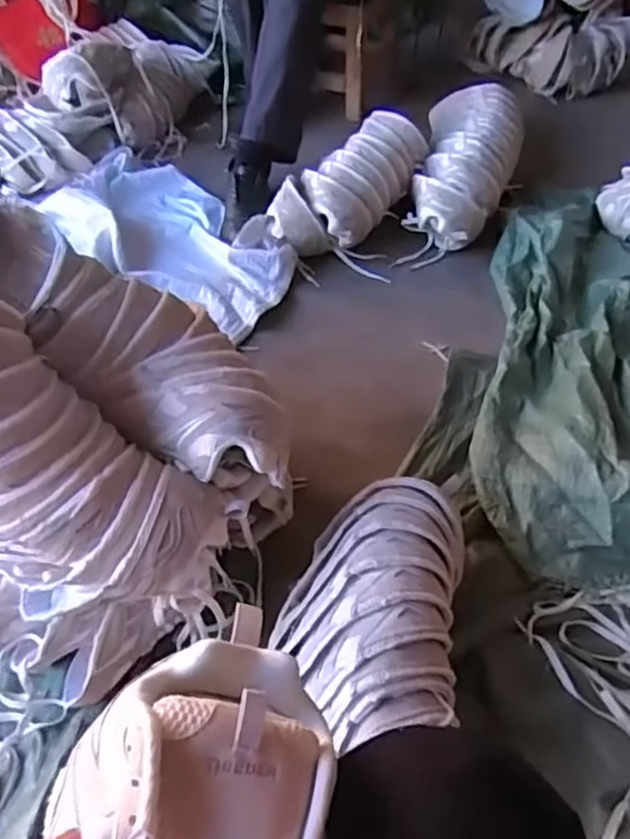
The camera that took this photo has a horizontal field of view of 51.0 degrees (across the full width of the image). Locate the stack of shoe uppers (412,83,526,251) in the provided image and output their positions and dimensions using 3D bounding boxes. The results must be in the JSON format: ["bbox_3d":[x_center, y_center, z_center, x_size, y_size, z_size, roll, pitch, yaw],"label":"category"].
[{"bbox_3d":[0.333,-0.557,1.411,0.209,0.135,0.562,8,50,9],"label":"stack of shoe uppers"}]

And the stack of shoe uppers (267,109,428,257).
[{"bbox_3d":[0.069,-0.472,1.313,0.180,0.123,0.371,26,55,23],"label":"stack of shoe uppers"}]

